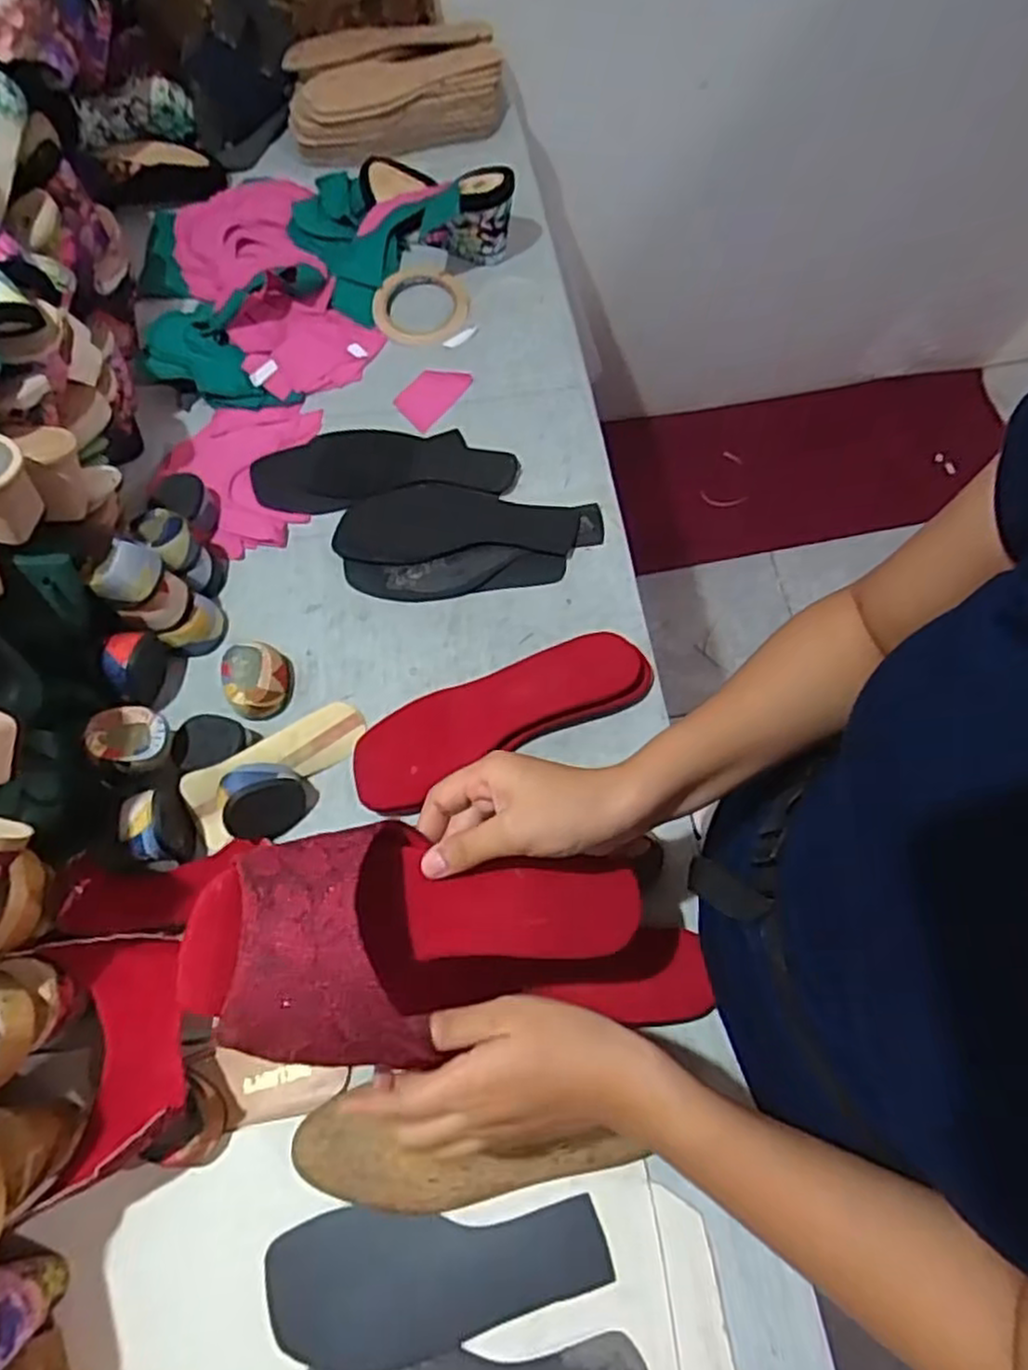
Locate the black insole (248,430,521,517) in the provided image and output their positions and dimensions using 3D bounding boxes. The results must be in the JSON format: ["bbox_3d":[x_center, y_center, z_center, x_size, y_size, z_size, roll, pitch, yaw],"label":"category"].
[{"bbox_3d":[-0.126,-0.216,0.713,0.247,0.006,0.097,-5,66,1],"label":"black insole"}]

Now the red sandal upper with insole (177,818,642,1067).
[{"bbox_3d":[-0.038,0.123,0.371,0.230,0.040,0.097,3,63,-24],"label":"red sandal upper with insole"}]

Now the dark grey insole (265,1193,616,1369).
[{"bbox_3d":[-0.047,0.366,0.453,0.204,0.004,0.076,-5,66,1],"label":"dark grey insole"}]

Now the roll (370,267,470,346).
[{"bbox_3d":[-0.099,-0.411,0.800,0.103,0.012,0.107,-1,66,3],"label":"roll"}]

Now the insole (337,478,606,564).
[{"bbox_3d":[-0.042,-0.153,0.682,0.238,0.008,0.087,-3,66,2],"label":"insole"}]

